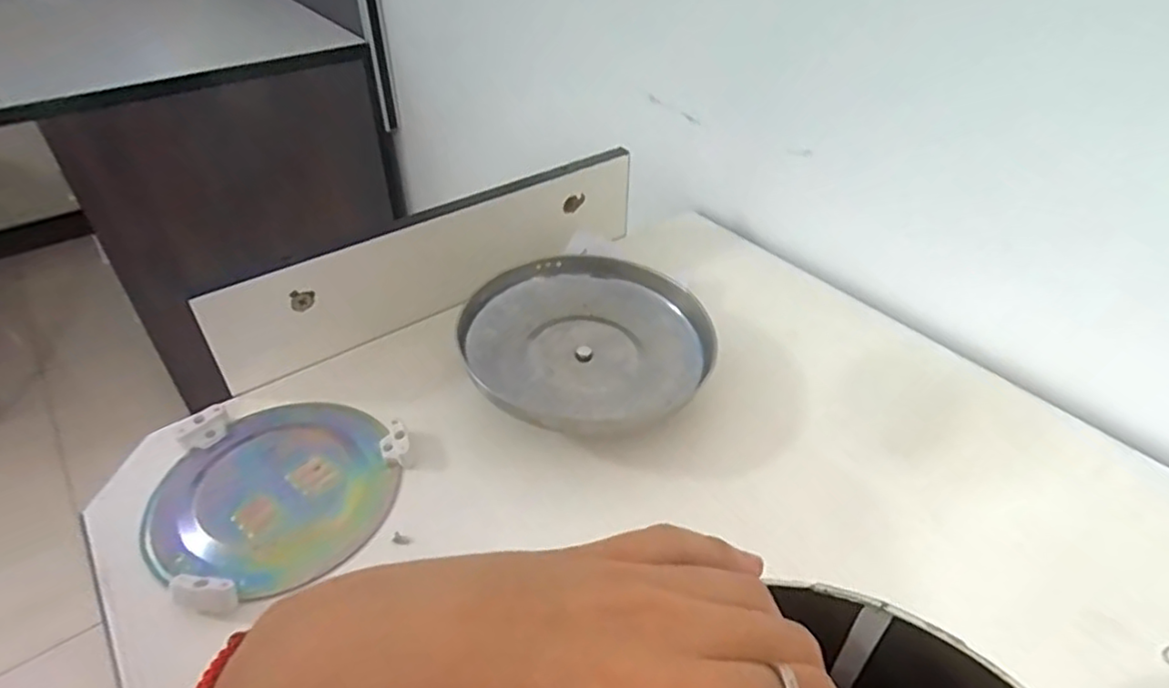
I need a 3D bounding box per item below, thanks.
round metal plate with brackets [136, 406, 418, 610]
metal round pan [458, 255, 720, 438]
[{"bbox_3d":[-0.209,0.095,0.440,0.161,0.020,0.156,22,44,23],"label":"round metal plate with brackets"},{"bbox_3d":[0.000,-0.003,0.509,0.182,0.038,0.173,1,39,-1],"label":"metal round pan"}]

